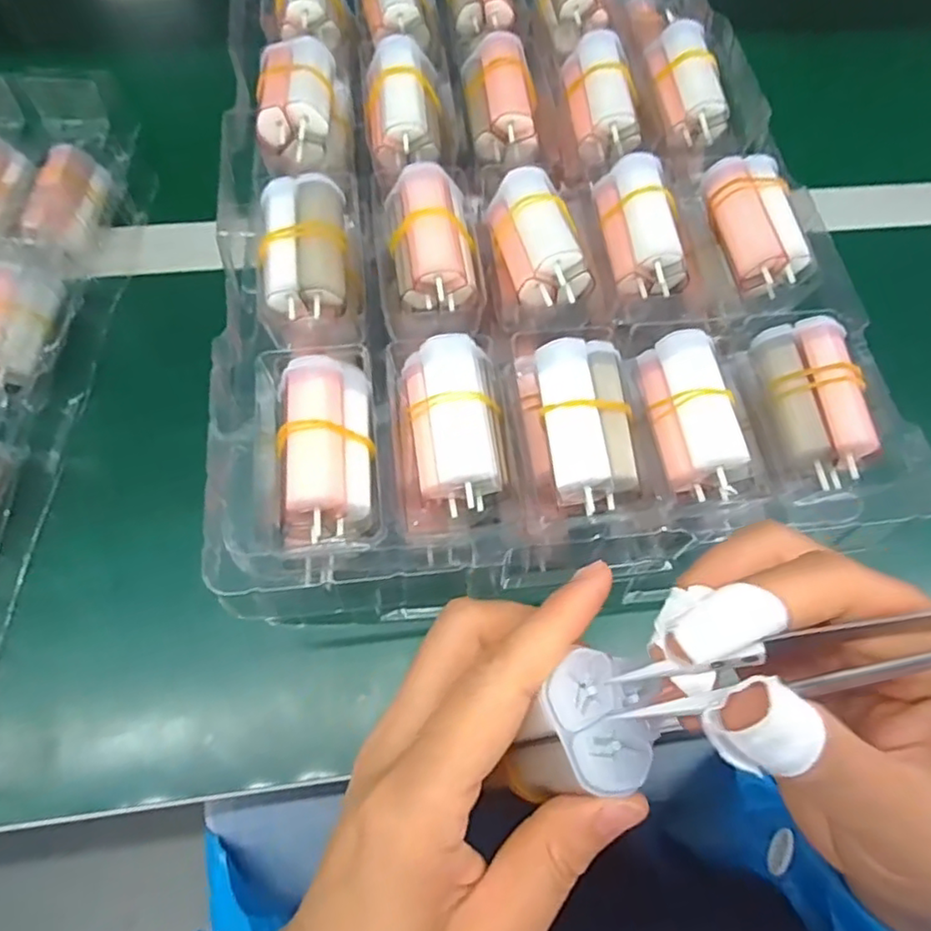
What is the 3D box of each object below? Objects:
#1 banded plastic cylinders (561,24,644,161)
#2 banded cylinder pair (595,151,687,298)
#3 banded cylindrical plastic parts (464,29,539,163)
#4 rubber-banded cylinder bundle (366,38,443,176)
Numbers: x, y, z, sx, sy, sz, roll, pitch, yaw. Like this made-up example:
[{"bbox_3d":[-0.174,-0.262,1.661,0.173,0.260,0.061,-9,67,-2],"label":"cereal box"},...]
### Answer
[{"bbox_3d":[0.072,-0.195,0.329,0.033,0.025,0.069,-18,71,24],"label":"banded plastic cylinders"},{"bbox_3d":[0.082,-0.114,0.291,0.030,0.024,0.065,-7,67,-6],"label":"banded cylinder pair"},{"bbox_3d":[0.019,-0.192,0.320,0.035,0.023,0.065,-1,67,-4],"label":"banded cylindrical plastic parts"},{"bbox_3d":[-0.030,-0.183,0.314,0.036,0.027,0.060,0,66,-3],"label":"rubber-banded cylinder bundle"}]

